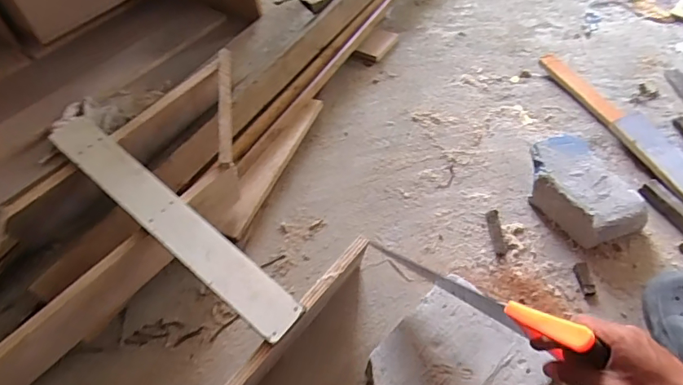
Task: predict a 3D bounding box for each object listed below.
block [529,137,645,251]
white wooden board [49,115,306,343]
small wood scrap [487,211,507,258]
[{"bbox_3d":[0.426,-0.003,0.843,0.123,0.077,0.209,-22,54,-12],"label":"block"},{"bbox_3d":[-0.262,0.038,0.709,0.494,0.015,0.069,37,63,14],"label":"white wooden board"},{"bbox_3d":[0.279,0.074,0.840,0.022,0.013,0.089,-7,60,10],"label":"small wood scrap"}]

